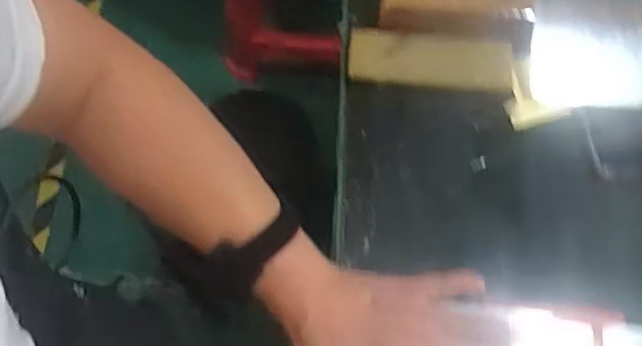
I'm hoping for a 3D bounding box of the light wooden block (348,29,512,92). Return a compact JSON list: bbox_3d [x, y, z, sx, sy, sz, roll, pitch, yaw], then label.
[{"bbox_3d":[0.097,-0.100,0.603,0.142,0.011,0.047,6,90,8],"label":"light wooden block"}]

